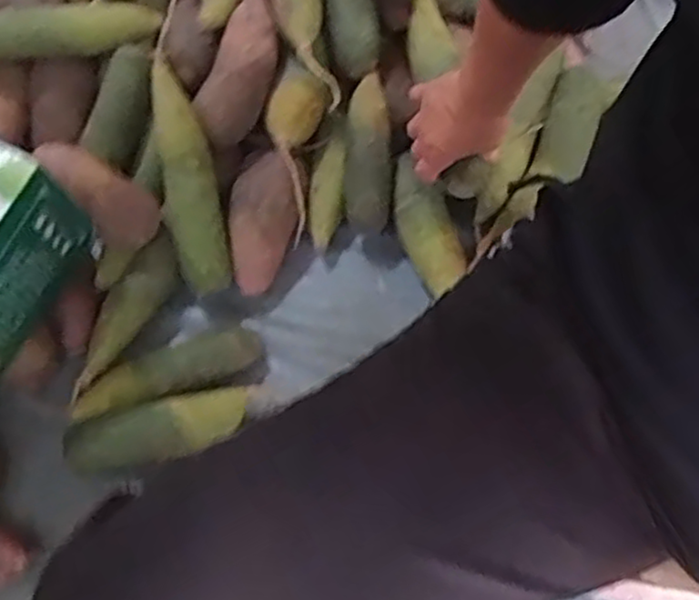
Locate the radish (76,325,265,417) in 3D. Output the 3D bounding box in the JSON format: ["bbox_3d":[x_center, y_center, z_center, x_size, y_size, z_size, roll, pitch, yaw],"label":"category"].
[{"bbox_3d":[-0.182,0.073,0.717,0.187,0.045,0.054,-24,65,-9],"label":"radish"}]

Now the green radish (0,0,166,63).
[{"bbox_3d":[-0.307,-0.289,0.765,0.206,0.047,0.046,-14,64,-4],"label":"green radish"}]

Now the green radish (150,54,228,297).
[{"bbox_3d":[-0.167,-0.124,0.738,0.059,0.050,0.228,-10,99,-2],"label":"green radish"}]

